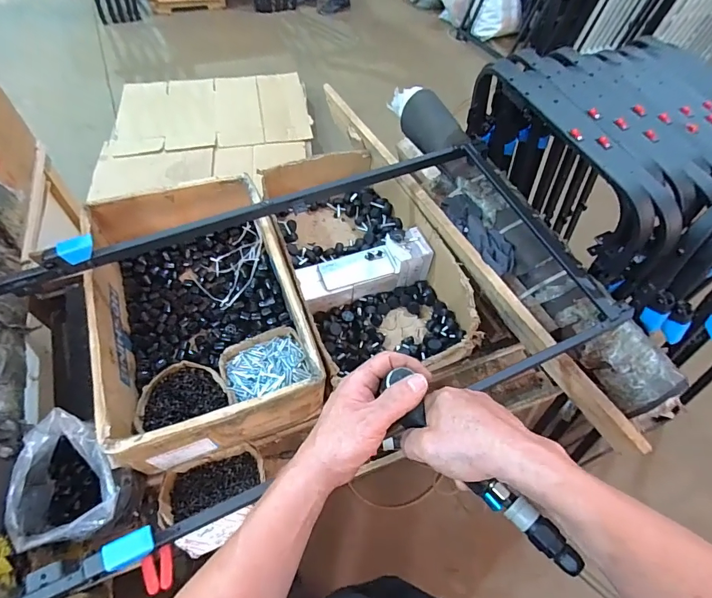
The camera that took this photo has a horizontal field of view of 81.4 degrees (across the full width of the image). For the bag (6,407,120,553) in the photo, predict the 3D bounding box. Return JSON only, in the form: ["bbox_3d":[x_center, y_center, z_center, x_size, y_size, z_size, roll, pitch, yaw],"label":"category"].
[{"bbox_3d":[-0.451,0.290,0.652,0.139,0.140,0.177,-29,65,-20],"label":"bag"}]

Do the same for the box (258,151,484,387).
[{"bbox_3d":[0.020,-0.088,0.935,0.336,0.159,0.569,-18,62,-14],"label":"box"}]

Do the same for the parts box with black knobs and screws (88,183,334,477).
[{"bbox_3d":[-0.300,0.014,0.818,0.342,0.165,0.520,-16,61,-13],"label":"parts box with black knobs and screws"}]

